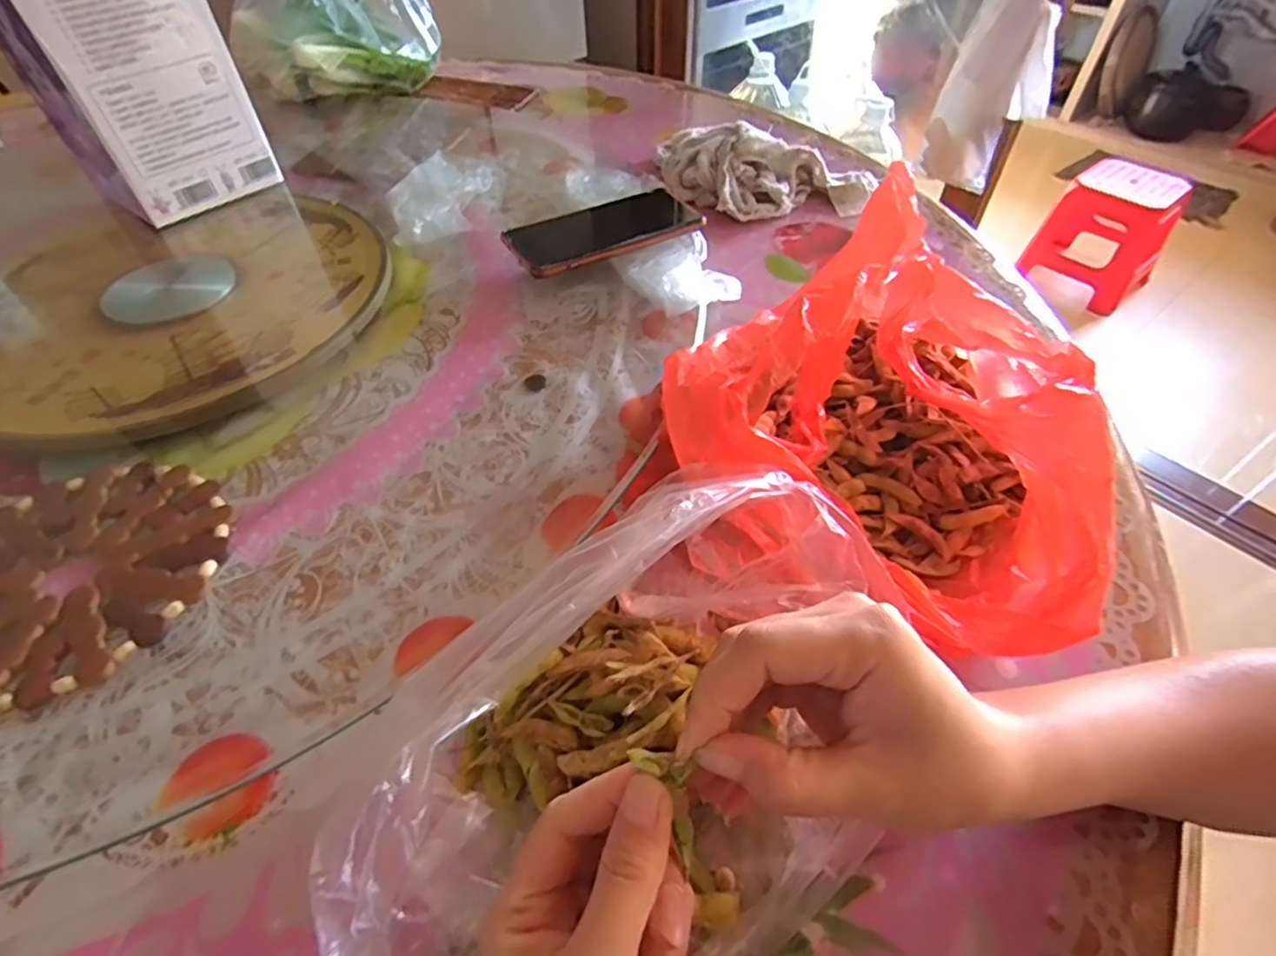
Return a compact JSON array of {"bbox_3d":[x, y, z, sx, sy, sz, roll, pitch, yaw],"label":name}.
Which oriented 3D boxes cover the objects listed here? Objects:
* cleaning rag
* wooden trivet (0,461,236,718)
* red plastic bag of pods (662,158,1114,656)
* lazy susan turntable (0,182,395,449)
[{"bbox_3d":[0.121,-0.314,0.628,0.235,0.055,0.142,18,52,15],"label":"cleaning rag"},{"bbox_3d":[-0.315,0.053,0.347,0.151,0.011,0.153,20,53,16],"label":"wooden trivet"},{"bbox_3d":[0.122,-0.033,0.342,0.197,0.125,0.244,-5,50,-3],"label":"red plastic bag of pods"},{"bbox_3d":[-0.369,-0.146,0.498,0.316,0.023,0.322,-1,50,1],"label":"lazy susan turntable"}]

